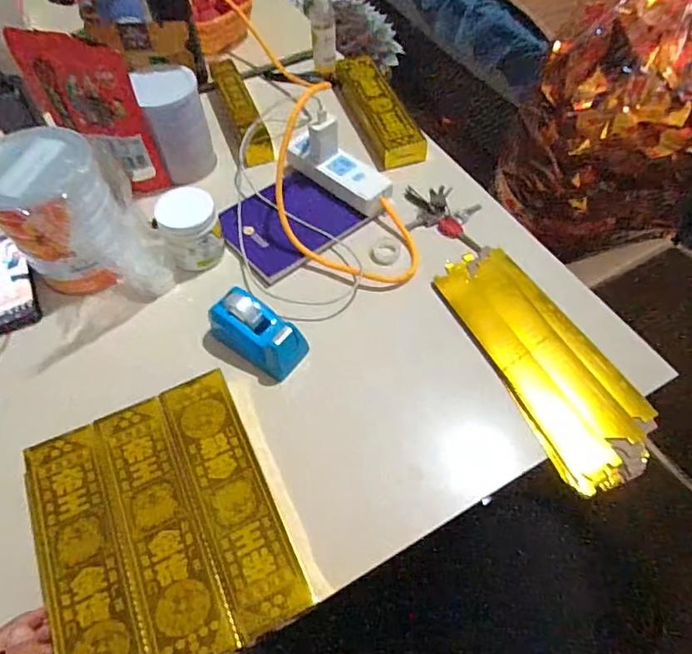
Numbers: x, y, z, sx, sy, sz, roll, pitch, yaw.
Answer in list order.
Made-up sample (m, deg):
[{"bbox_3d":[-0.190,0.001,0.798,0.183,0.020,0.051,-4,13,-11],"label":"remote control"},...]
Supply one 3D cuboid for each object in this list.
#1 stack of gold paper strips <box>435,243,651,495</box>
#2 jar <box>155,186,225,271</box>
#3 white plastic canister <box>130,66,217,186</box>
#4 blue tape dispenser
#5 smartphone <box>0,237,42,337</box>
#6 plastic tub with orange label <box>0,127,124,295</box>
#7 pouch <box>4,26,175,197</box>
[{"bbox_3d":[0.222,0.030,0.578,0.129,0.025,0.308,-24,59,-13],"label":"stack of gold paper strips"},{"bbox_3d":[-0.193,-0.122,0.631,0.069,0.070,0.073,-1,57,1],"label":"jar"},{"bbox_3d":[-0.237,-0.291,0.720,0.081,0.138,0.089,-19,58,-10],"label":"white plastic canister"},{"bbox_3d":[-0.102,0.008,0.570,0.106,0.060,0.061,30,63,19],"label":"blue tape dispenser"},{"bbox_3d":[-0.447,-0.058,0.649,0.077,0.013,0.166,-24,59,-13],"label":"smartphone"},{"bbox_3d":[-0.334,-0.128,0.599,0.125,0.157,0.119,-27,60,-14],"label":"plastic tub with orange label"},{"bbox_3d":[-0.333,-0.273,0.662,0.144,0.207,0.040,11,58,9],"label":"pouch"}]

